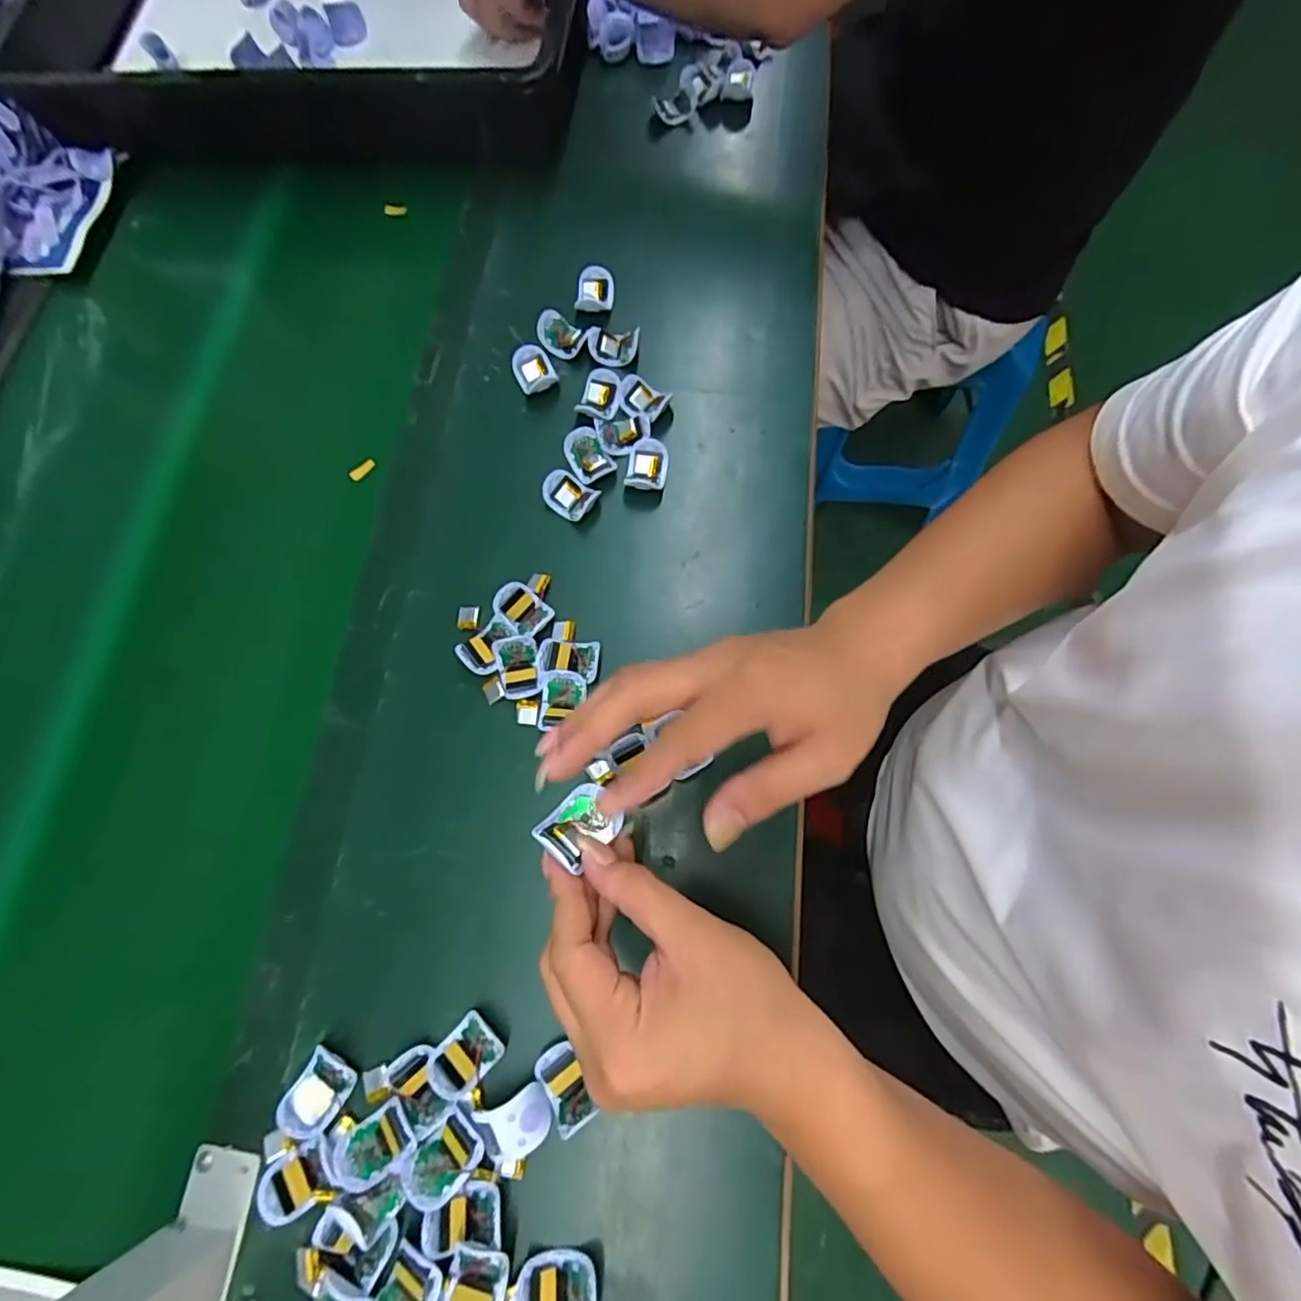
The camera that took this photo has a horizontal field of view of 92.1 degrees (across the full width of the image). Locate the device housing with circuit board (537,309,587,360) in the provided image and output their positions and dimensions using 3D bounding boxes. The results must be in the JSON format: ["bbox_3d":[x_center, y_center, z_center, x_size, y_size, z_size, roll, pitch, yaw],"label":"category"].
[{"bbox_3d":[-0.074,-0.267,0.532,0.040,0.020,0.033,5,72,4],"label":"device housing with circuit board"}]

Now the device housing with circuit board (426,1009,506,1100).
[{"bbox_3d":[-0.109,0.238,0.369,0.031,0.012,0.042,40,78,14],"label":"device housing with circuit board"}]

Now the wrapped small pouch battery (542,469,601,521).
[{"bbox_3d":[-0.063,-0.120,0.486,0.043,0.015,0.031,38,77,13],"label":"wrapped small pouch battery"}]

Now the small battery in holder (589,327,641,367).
[{"bbox_3d":[-0.031,-0.257,0.526,0.041,0.018,0.027,8,72,5],"label":"small battery in holder"}]

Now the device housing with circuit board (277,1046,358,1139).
[{"bbox_3d":[-0.194,0.258,0.365,0.031,0.012,0.041,32,76,12],"label":"device housing with circuit board"}]

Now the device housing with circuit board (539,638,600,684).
[{"bbox_3d":[-0.057,0.005,0.439,0.041,0.011,0.028,6,72,5],"label":"device housing with circuit board"}]

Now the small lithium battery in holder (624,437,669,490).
[{"bbox_3d":[-0.003,-0.144,0.488,0.032,0.013,0.040,5,72,4],"label":"small lithium battery in holder"}]

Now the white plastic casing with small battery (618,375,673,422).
[{"bbox_3d":[-0.006,-0.205,0.511,0.042,0.014,0.032,31,76,12],"label":"white plastic casing with small battery"}]

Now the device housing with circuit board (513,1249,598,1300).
[{"bbox_3d":[-0.050,0.341,0.332,0.044,0.017,0.033,2,72,3],"label":"device housing with circuit board"}]

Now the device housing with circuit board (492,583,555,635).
[{"bbox_3d":[-0.091,-0.029,0.455,0.041,0.019,0.028,38,77,13],"label":"device housing with circuit board"}]

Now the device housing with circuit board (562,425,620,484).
[{"bbox_3d":[-0.050,-0.152,0.492,0.031,0.017,0.043,-37,74,-9],"label":"device housing with circuit board"}]

